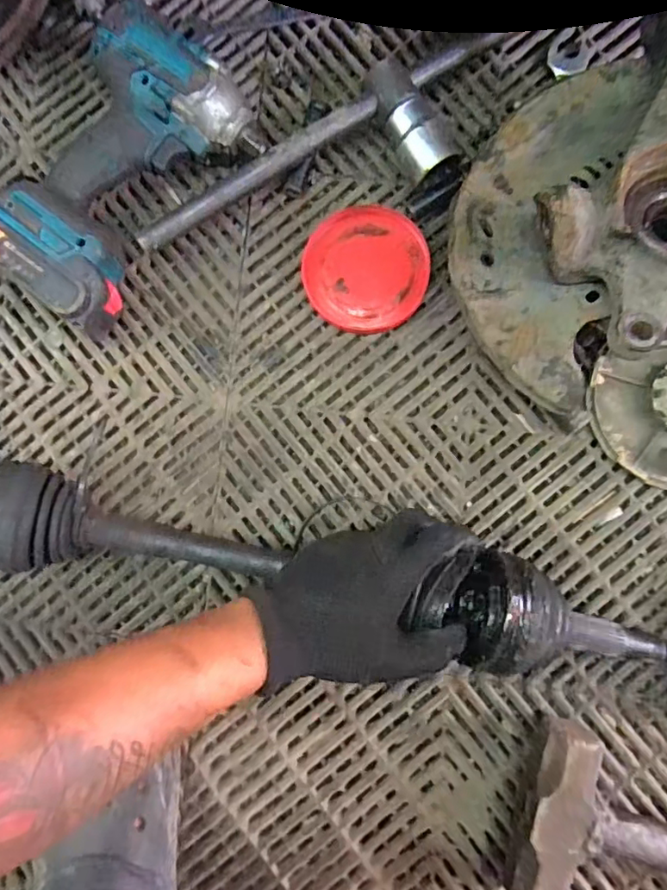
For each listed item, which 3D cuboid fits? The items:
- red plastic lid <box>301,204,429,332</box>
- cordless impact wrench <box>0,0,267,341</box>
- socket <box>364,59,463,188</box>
[{"bbox_3d":[0.027,-0.147,0.469,0.101,0.013,0.103,0,89,3],"label":"red plastic lid"},{"bbox_3d":[-0.164,-0.207,0.442,0.125,0.087,0.231,32,90,3],"label":"cordless impact wrench"},{"bbox_3d":[0.066,-0.257,0.460,0.044,0.050,0.102,-29,87,2],"label":"socket"}]

